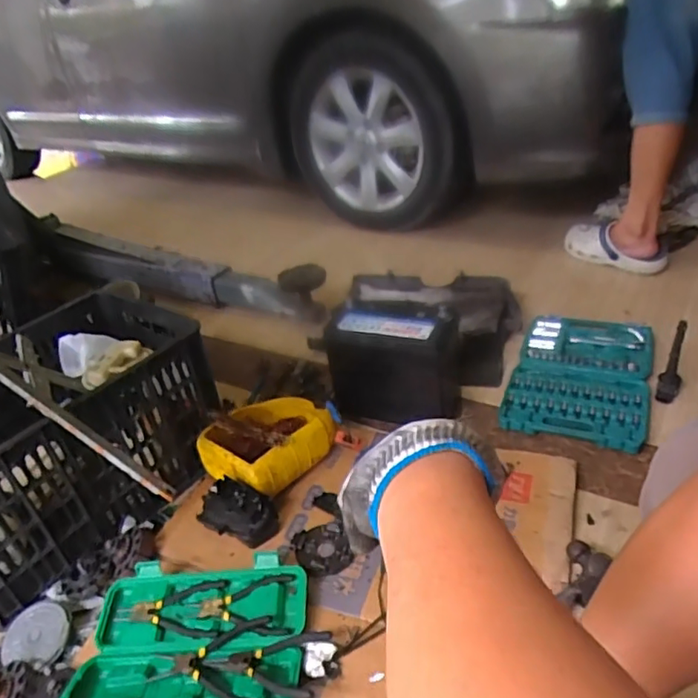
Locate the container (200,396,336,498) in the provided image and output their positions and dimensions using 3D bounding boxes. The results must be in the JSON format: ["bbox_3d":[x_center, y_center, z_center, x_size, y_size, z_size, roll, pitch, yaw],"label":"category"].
[{"bbox_3d":[-0.137,0.165,1.018,0.218,0.105,0.176,-36,43,-28],"label":"container"}]

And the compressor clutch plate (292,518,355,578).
[{"bbox_3d":[-0.042,0.302,0.862,0.080,0.015,0.082,-7,33,4],"label":"compressor clutch plate"}]

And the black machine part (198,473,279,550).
[{"bbox_3d":[-0.175,0.260,0.905,0.118,0.068,0.072,7,36,23],"label":"black machine part"}]

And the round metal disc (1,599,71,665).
[{"bbox_3d":[-0.442,0.398,0.800,0.089,0.015,0.087,-28,37,-27],"label":"round metal disc"}]

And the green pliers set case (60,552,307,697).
[{"bbox_3d":[-0.205,0.382,0.753,0.294,0.045,0.217,-7,33,3],"label":"green pliers set case"}]

